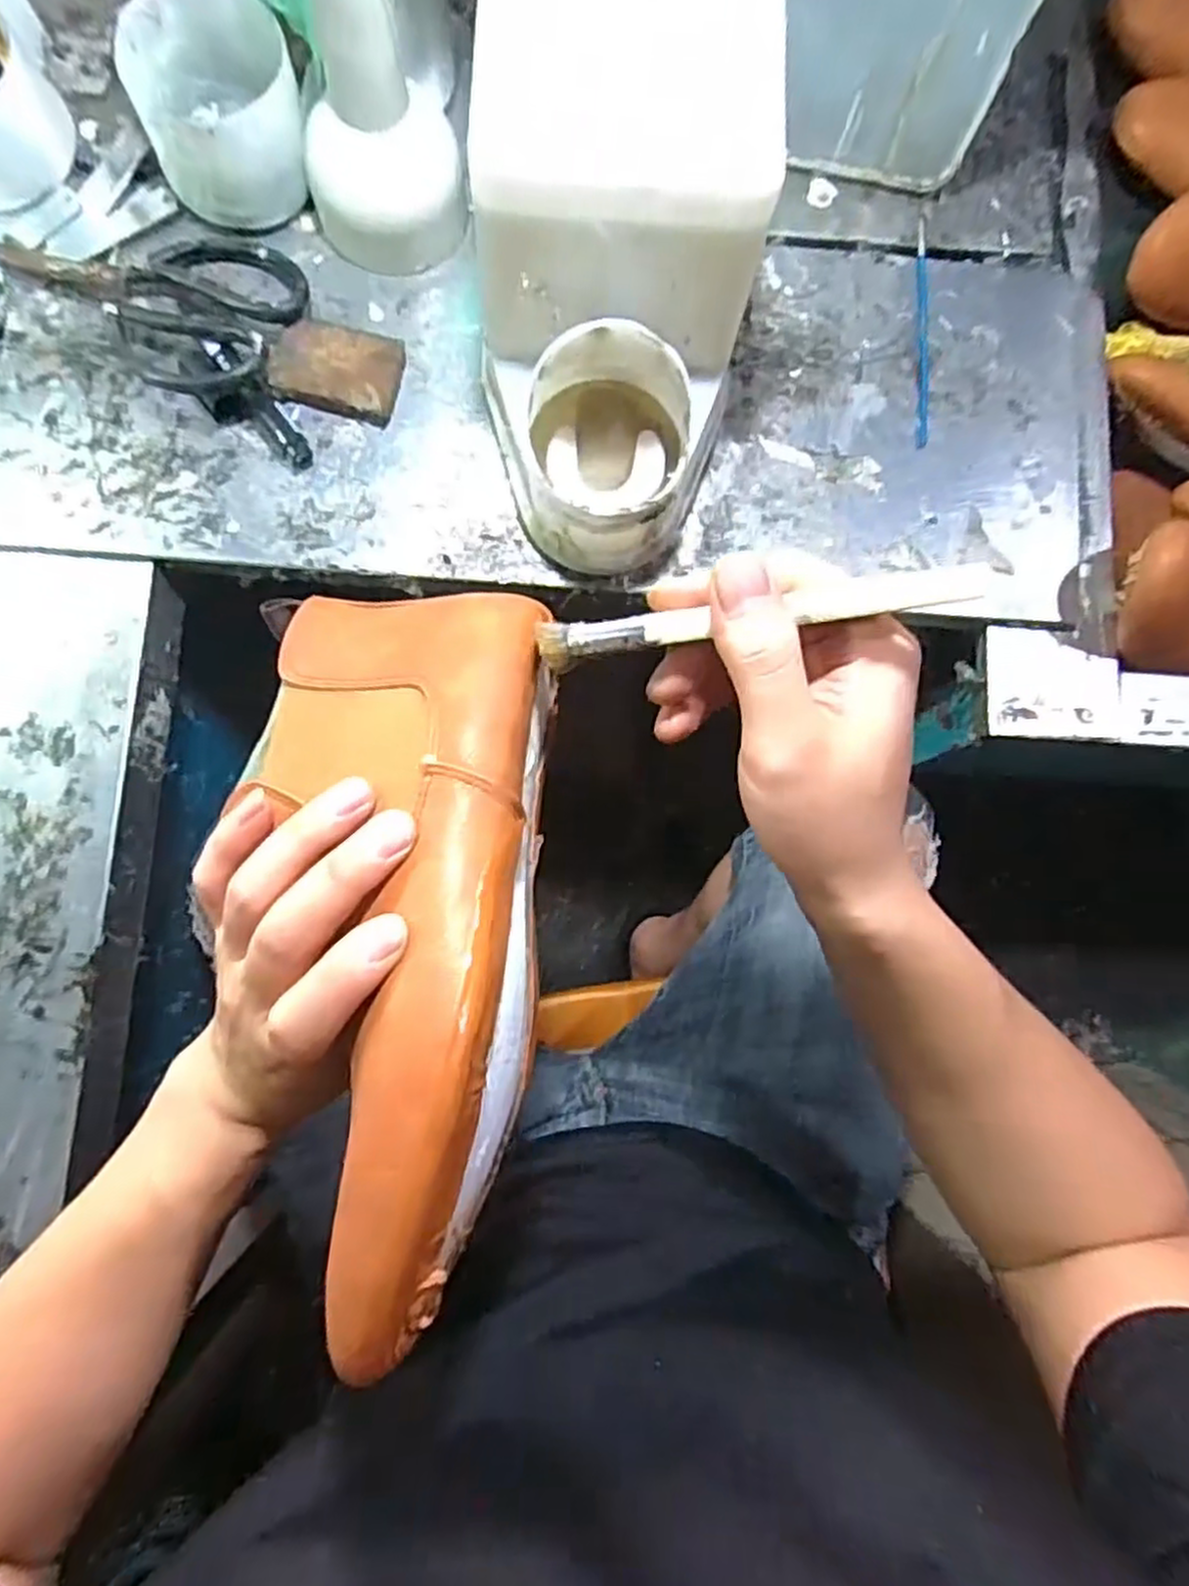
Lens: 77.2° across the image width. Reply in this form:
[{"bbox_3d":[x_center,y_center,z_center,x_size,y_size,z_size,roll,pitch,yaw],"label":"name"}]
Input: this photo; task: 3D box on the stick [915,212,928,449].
[{"bbox_3d":[0.208,-0.294,0.470,0.008,0.004,0.163,4,83,-2],"label":"stick"}]

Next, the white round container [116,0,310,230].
[{"bbox_3d":[-0.210,-0.385,0.426,0.086,0.071,0.096,-22,85,-5],"label":"white round container"}]

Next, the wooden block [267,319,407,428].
[{"bbox_3d":[-0.150,-0.248,0.437,0.069,0.017,0.048,14,82,-1],"label":"wooden block"}]

